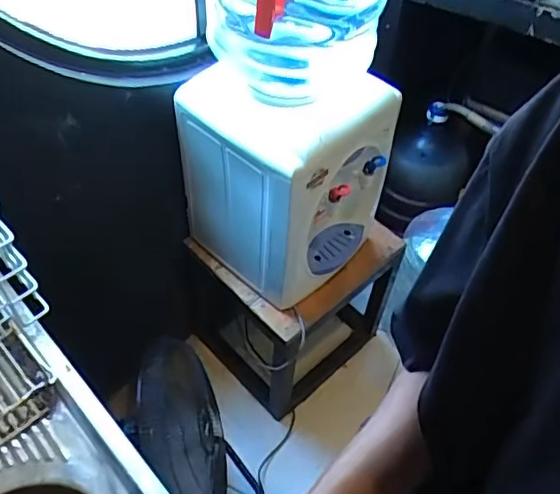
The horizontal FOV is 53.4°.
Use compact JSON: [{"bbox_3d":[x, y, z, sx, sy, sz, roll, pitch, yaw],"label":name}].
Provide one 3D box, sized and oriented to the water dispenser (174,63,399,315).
[{"bbox_3d":[-0.002,-0.162,1.121,0.354,0.420,0.284,33,56,22],"label":"water dispenser"}]

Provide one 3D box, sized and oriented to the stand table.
[{"bbox_3d":[0.049,0.112,1.481,0.451,0.465,0.342,-36,61,-28],"label":"stand table"}]

